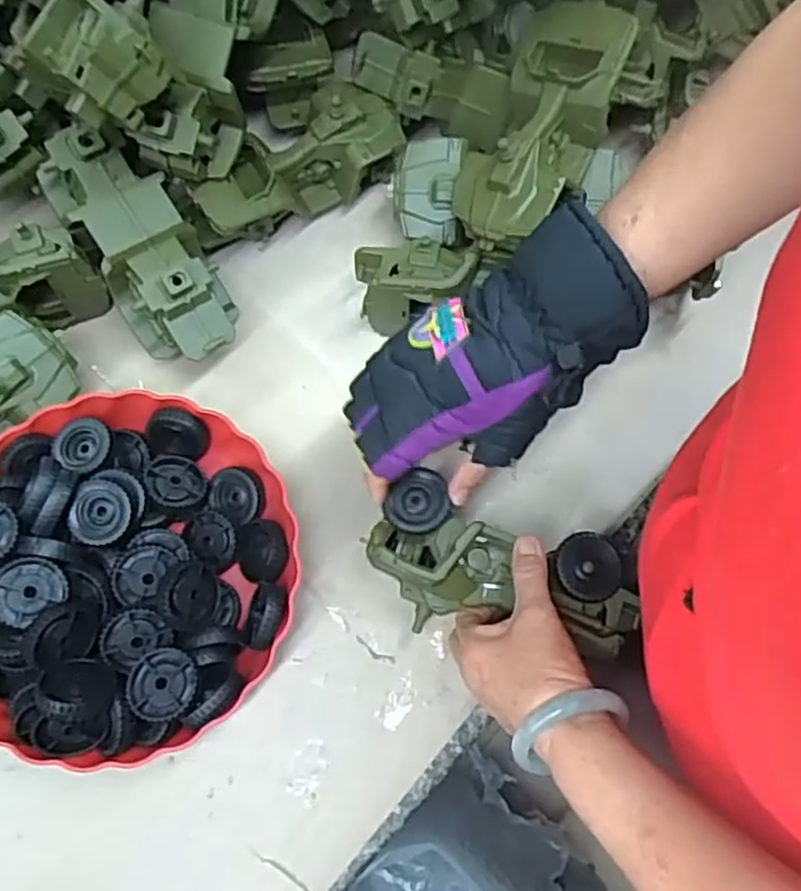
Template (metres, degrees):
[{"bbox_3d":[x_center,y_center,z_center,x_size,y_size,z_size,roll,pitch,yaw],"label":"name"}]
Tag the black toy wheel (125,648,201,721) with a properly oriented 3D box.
[{"bbox_3d":[-0.148,0.148,0.460,0.041,0.010,0.042,0,73,-1],"label":"black toy wheel"}]

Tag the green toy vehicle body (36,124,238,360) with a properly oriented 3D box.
[{"bbox_3d":[-0.188,-0.144,0.539,0.077,0.064,0.177,-35,100,-11],"label":"green toy vehicle body"}]

